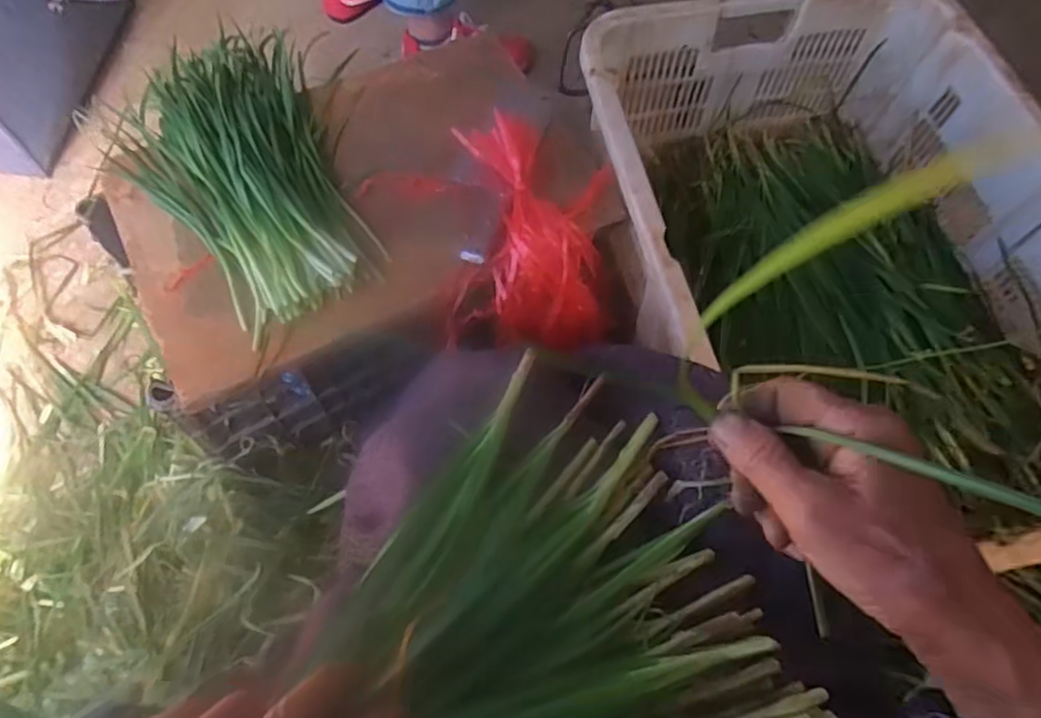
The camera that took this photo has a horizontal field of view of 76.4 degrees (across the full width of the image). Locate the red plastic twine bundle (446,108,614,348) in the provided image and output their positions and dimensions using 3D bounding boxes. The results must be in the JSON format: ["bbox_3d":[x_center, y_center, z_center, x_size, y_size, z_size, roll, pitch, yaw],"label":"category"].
[{"bbox_3d":[0.011,-0.139,0.758,0.179,0.130,0.233,1,64,-2],"label":"red plastic twine bundle"}]

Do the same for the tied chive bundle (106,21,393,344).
[{"bbox_3d":[-0.326,-0.224,0.744,0.226,0.065,0.424,-21,66,-12],"label":"tied chive bundle"}]

